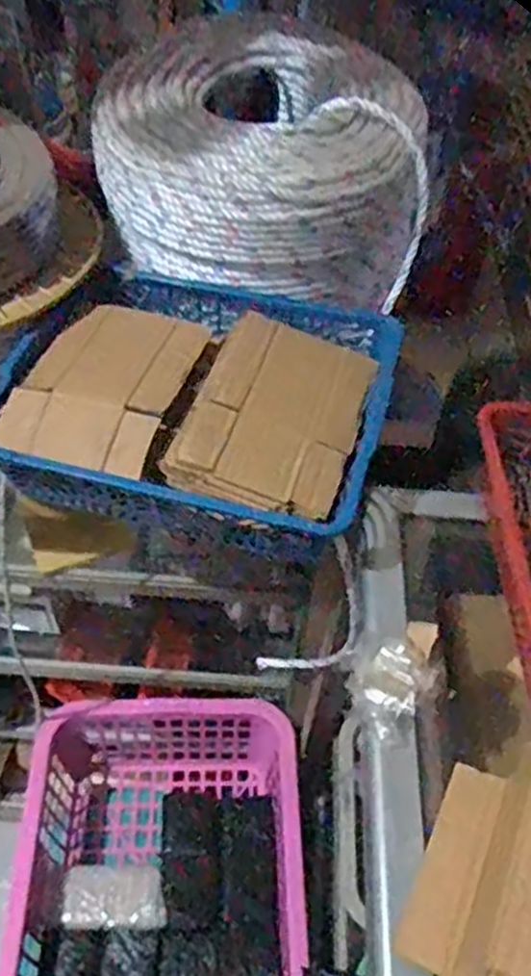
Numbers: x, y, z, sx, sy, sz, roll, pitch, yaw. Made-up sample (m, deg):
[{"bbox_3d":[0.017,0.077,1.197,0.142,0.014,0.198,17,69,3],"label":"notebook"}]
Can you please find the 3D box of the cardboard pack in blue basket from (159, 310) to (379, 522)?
[{"bbox_3d":[0.012,-0.065,0.614,0.127,0.037,0.187,15,51,9],"label":"cardboard pack in blue basket"}]

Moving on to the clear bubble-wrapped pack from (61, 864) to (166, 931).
[{"bbox_3d":[-0.176,0.476,0.898,0.117,0.015,0.066,3,50,-1],"label":"clear bubble-wrapped pack"}]

